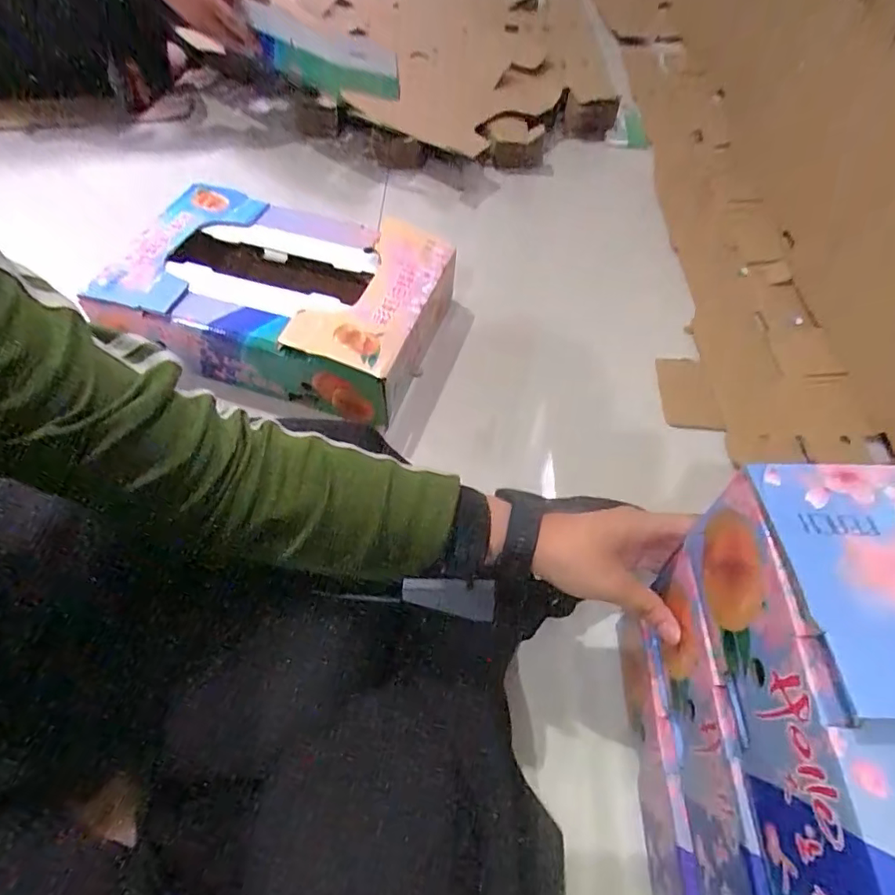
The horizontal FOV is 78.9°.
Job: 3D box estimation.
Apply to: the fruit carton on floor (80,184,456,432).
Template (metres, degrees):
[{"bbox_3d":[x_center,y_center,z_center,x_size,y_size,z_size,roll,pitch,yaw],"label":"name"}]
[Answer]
[{"bbox_3d":[-0.196,-0.201,0.684,0.367,0.089,0.246,14,57,9],"label":"fruit carton on floor"}]

